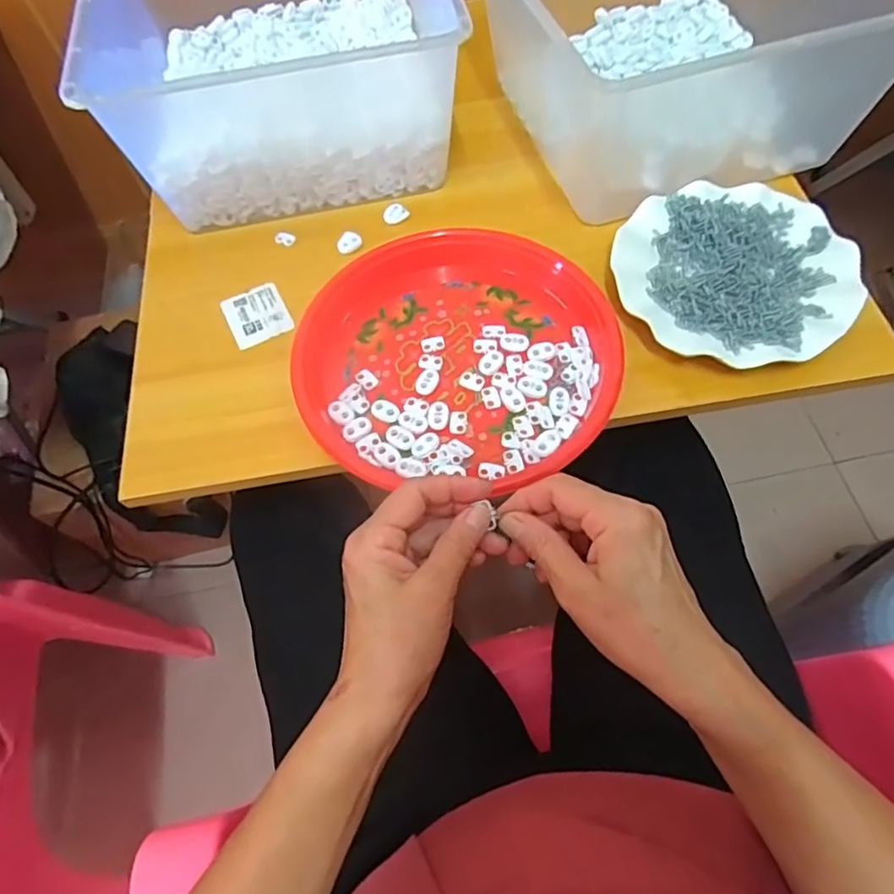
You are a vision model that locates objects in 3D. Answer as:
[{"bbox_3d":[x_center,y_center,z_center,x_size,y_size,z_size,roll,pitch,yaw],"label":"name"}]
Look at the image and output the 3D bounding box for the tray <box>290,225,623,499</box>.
[{"bbox_3d":[0.007,-0.080,0.464,0.238,0.022,0.225,-1,65,3],"label":"tray"}]

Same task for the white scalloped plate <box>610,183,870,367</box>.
[{"bbox_3d":[0.230,-0.141,0.481,0.180,0.022,0.178,-2,64,4],"label":"white scalloped plate"}]

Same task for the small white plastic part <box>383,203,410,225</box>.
[{"bbox_3d":[-0.047,-0.216,0.548,0.023,0.008,0.019,-7,65,0],"label":"small white plastic part"}]

